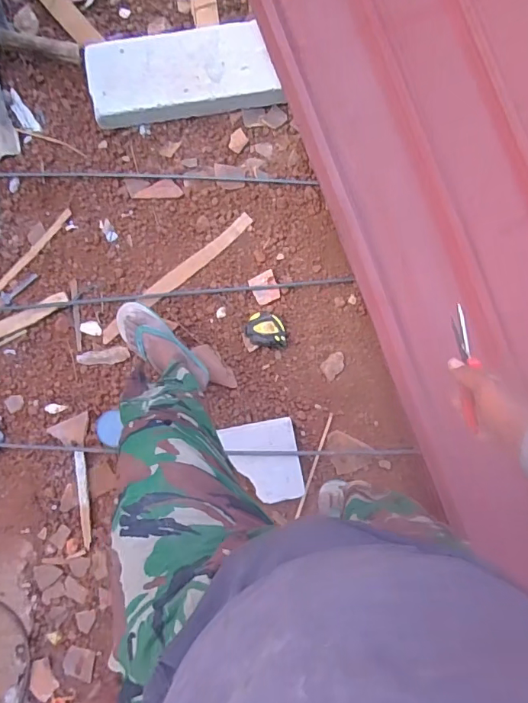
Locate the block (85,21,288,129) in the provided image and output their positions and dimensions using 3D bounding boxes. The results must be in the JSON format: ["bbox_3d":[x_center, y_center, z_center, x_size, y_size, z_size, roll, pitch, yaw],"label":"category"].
[{"bbox_3d":[-0.218,-0.748,1.304,0.499,0.101,0.202,-7,86,0],"label":"block"}]

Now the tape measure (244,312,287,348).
[{"bbox_3d":[0.010,-0.056,1.270,0.111,0.053,0.087,17,87,1],"label":"tape measure"}]

